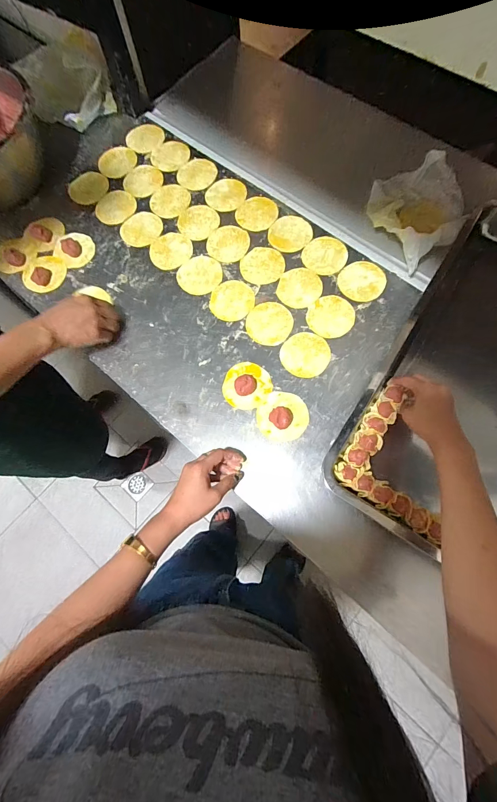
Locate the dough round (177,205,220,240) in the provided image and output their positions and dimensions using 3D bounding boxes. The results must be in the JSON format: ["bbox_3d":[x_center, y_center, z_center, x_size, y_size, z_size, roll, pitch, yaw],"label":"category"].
[{"bbox_3d":[-0.102,-0.364,0.669,0.081,0.004,0.080,-1,75,2],"label":"dough round"}]

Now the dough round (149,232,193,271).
[{"bbox_3d":[-0.153,-0.298,0.651,0.082,0.004,0.083,-1,75,2],"label":"dough round"}]

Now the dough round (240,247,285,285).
[{"bbox_3d":[0.027,-0.260,0.634,0.081,0.006,0.080,-1,75,2],"label":"dough round"}]

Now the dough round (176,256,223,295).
[{"bbox_3d":[-0.092,-0.241,0.633,0.083,0.004,0.084,-1,75,2],"label":"dough round"}]

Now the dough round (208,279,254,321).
[{"bbox_3d":[-0.030,-0.188,0.613,0.079,0.004,0.084,-1,75,2],"label":"dough round"}]

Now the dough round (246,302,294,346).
[{"bbox_3d":[0.038,-0.141,0.600,0.081,0.007,0.082,-1,75,2],"label":"dough round"}]

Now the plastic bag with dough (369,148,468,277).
[{"bbox_3d":[0.318,-0.354,0.611,0.155,0.076,0.188,-25,76,-5],"label":"plastic bag with dough"}]

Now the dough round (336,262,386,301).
[{"bbox_3d":[0.211,-0.224,0.613,0.082,0.008,0.086,-1,75,2],"label":"dough round"}]

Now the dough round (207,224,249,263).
[{"bbox_3d":[-0.040,-0.311,0.650,0.080,0.004,0.084,-1,75,2],"label":"dough round"}]

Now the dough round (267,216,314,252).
[{"bbox_3d":[0.083,-0.331,0.651,0.082,0.004,0.088,-1,75,2],"label":"dough round"}]

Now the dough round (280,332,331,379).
[{"bbox_3d":[0.099,-0.082,0.580,0.084,0.004,0.082,-1,75,2],"label":"dough round"}]

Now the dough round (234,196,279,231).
[{"bbox_3d":[0.017,-0.380,0.668,0.078,0.004,0.085,-1,75,2],"label":"dough round"}]

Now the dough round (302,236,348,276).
[{"bbox_3d":[0.147,-0.281,0.633,0.083,0.006,0.081,-1,75,2],"label":"dough round"}]

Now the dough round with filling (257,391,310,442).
[{"bbox_3d":[0.057,0.023,0.539,0.080,0.026,0.083,-1,75,2],"label":"dough round with filling"}]

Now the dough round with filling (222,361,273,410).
[{"bbox_3d":[-0.005,-0.030,0.558,0.077,0.021,0.081,-1,75,2],"label":"dough round with filling"}]

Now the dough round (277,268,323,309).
[{"bbox_3d":[0.096,-0.212,0.613,0.078,0.004,0.086,15,76,6],"label":"dough round"}]

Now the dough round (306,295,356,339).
[{"bbox_3d":[0.150,-0.153,0.595,0.086,0.004,0.079,-1,75,2],"label":"dough round"}]

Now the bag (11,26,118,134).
[{"bbox_3d":[-0.363,-0.644,0.684,0.039,0.123,0.183,43,80,12],"label":"bag"}]

